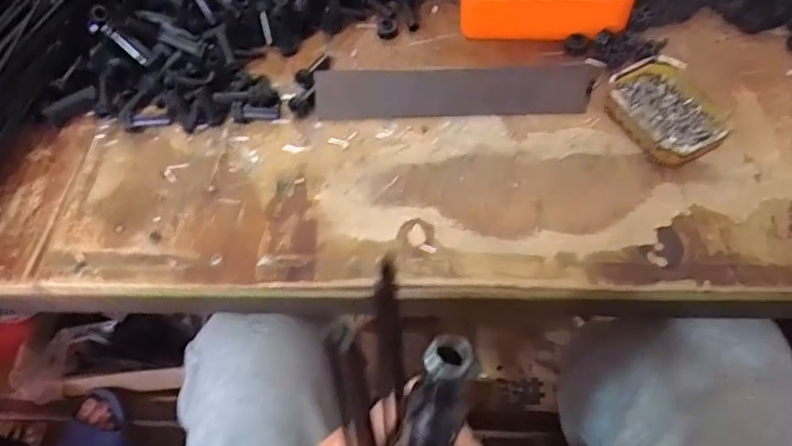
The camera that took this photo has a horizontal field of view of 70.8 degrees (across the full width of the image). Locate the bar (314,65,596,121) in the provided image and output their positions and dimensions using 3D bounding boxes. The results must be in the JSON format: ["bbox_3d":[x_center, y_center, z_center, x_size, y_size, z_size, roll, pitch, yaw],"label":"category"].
[{"bbox_3d":[0.044,-0.106,0.456,0.218,0.038,0.006,0,17,6],"label":"bar"}]

